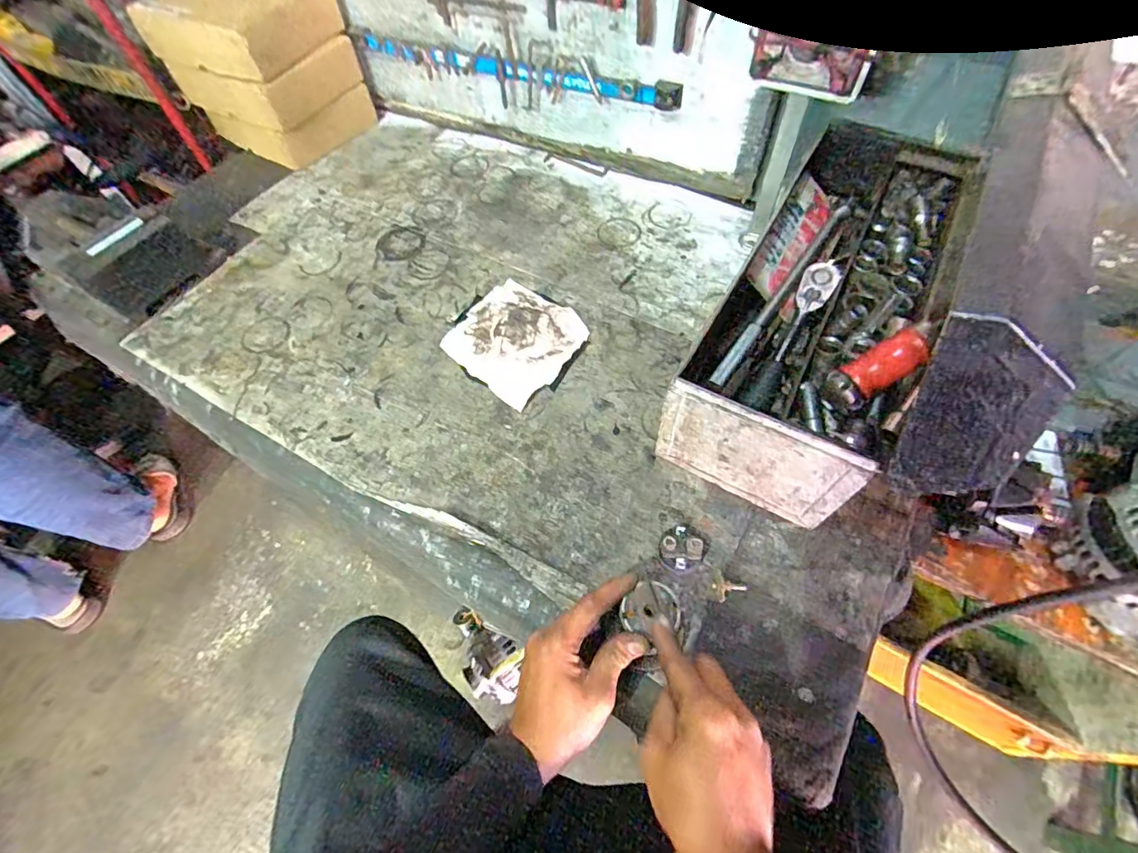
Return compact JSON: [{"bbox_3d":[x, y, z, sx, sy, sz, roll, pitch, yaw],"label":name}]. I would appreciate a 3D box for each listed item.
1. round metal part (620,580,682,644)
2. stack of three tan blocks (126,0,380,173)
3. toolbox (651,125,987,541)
[{"bbox_3d":[0.071,0.156,0.415,0.044,0.006,0.047,-2,59,3],"label":"round metal part"},{"bbox_3d":[-0.554,-0.664,0.893,0.246,0.242,0.238,28,65,19],"label":"stack of three tan blocks"},{"bbox_3d":[0.296,-0.146,0.587,0.174,0.152,0.483,26,64,17],"label":"toolbox"}]

